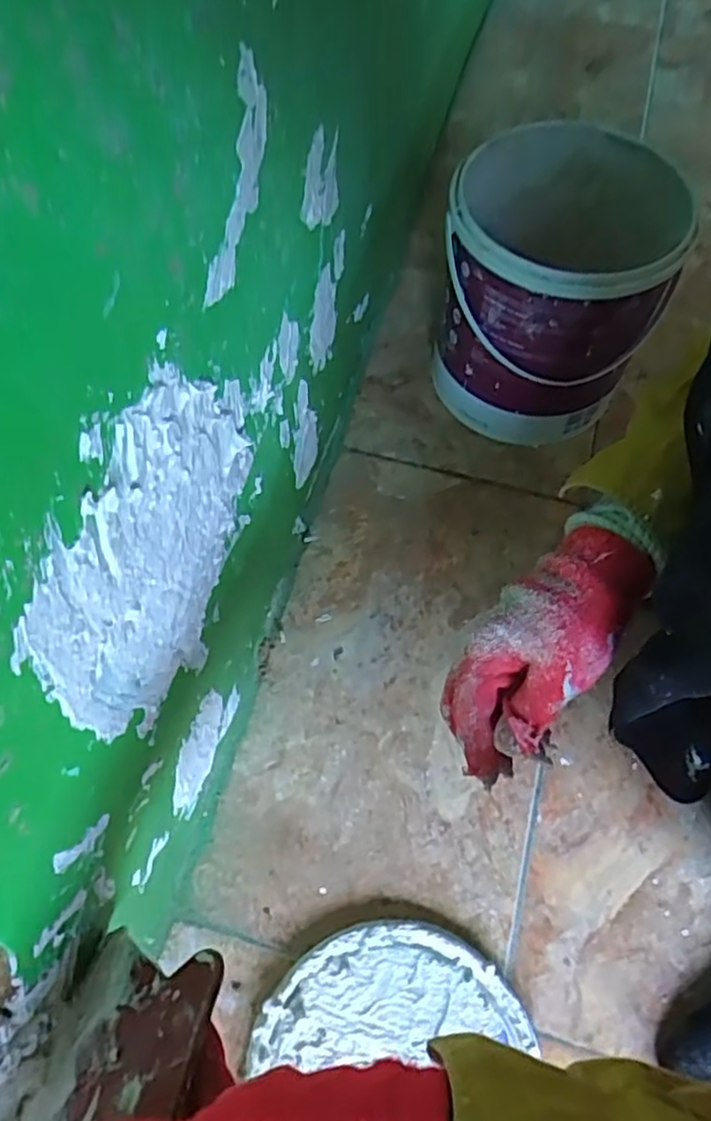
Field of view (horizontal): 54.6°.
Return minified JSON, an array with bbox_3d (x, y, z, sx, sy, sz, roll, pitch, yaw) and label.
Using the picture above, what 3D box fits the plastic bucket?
[{"bbox_3d":[0.166,-0.235,0.603,0.175,0.195,0.199,17,64,8],"label":"plastic bucket"}]

